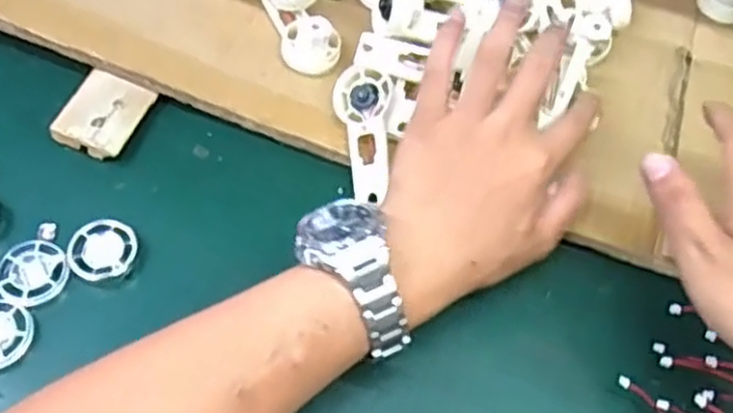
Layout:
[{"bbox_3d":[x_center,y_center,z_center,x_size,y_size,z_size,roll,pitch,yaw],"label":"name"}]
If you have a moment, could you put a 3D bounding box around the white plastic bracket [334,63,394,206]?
[{"bbox_3d":[-0.001,-0.048,0.475,0.035,0.012,0.090,-2,73,-5],"label":"white plastic bracket"}]

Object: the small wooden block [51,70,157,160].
[{"bbox_3d":[-0.172,-0.060,0.489,0.046,0.014,0.059,20,60,7],"label":"small wooden block"}]

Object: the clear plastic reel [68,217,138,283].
[{"bbox_3d":[-0.156,0.026,0.442,0.038,0.012,0.035,2,59,-3],"label":"clear plastic reel"}]

